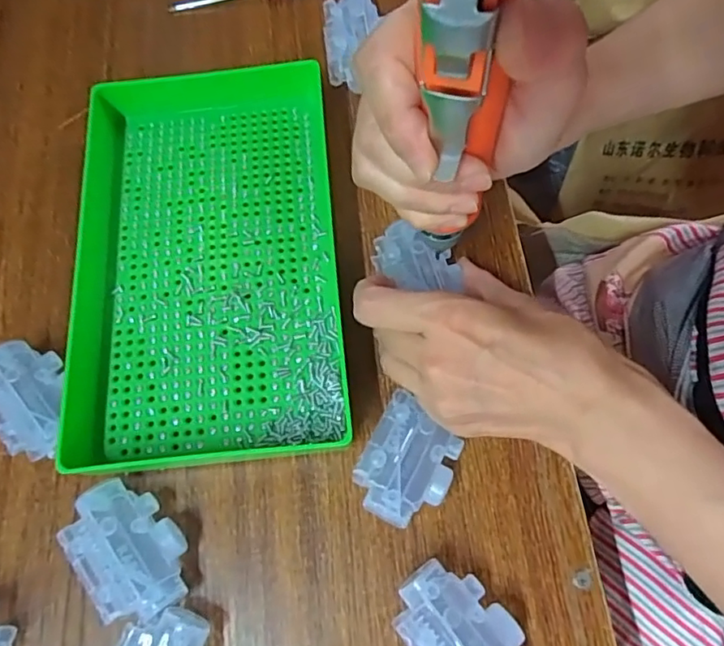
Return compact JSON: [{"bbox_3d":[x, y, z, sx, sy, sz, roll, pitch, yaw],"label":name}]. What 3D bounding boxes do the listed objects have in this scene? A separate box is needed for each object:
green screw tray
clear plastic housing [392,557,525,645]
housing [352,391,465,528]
[{"bbox_3d":[-0.093,-0.040,0.331,0.157,0.038,0.237,-5,70,0],"label":"green screw tray"},{"bbox_3d":[0.048,0.148,0.261,0.044,0.029,0.068,-39,73,-12],"label":"clear plastic housing"},{"bbox_3d":[0.024,0.074,0.288,0.044,0.033,0.058,25,73,10],"label":"housing"}]

